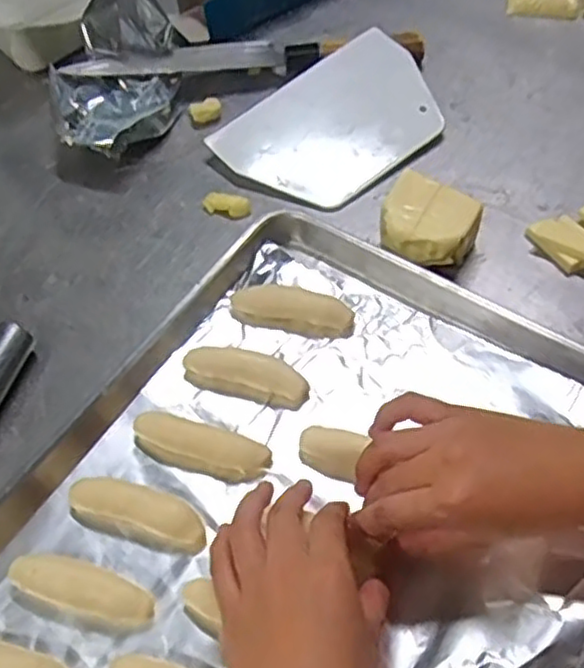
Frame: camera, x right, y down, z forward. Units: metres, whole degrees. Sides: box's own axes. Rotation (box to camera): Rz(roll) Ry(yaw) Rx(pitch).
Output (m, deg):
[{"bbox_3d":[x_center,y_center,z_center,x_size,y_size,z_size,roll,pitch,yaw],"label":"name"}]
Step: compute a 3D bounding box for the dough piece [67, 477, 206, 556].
[{"bbox_3d":[-0.092,0.107,0.415,0.084,0.017,0.029,13,59,13],"label":"dough piece"}]

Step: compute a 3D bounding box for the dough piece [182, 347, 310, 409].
[{"bbox_3d":[-0.030,0.026,0.462,0.084,0.015,0.026,12,59,12],"label":"dough piece"}]

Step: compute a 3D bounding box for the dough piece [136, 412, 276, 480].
[{"bbox_3d":[-0.059,0.070,0.437,0.089,0.014,0.024,14,59,13],"label":"dough piece"}]

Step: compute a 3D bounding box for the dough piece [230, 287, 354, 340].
[{"bbox_3d":[0.000,-0.017,0.486,0.085,0.015,0.027,9,58,10],"label":"dough piece"}]

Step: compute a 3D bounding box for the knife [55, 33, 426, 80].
[{"bbox_3d":[-0.041,-0.248,0.632,0.315,0.032,0.040,-3,57,3],"label":"knife"}]

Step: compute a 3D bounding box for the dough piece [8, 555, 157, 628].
[{"bbox_3d":[-0.117,0.145,0.394,0.083,0.018,0.026,14,59,13],"label":"dough piece"}]

